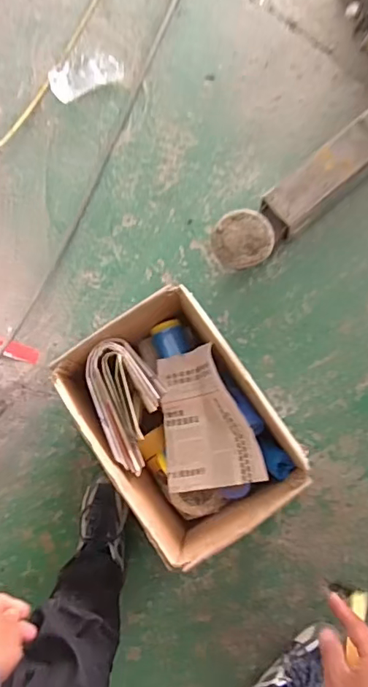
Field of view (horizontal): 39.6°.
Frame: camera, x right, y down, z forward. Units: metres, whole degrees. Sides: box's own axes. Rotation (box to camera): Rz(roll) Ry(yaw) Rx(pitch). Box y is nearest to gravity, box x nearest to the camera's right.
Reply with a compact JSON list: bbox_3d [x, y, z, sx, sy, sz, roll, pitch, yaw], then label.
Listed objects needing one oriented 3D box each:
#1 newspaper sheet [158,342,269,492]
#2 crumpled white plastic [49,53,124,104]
[{"bbox_3d":[0.034,0.141,0.973,0.203,0.063,0.265,-22,74,35],"label":"newspaper sheet"},{"bbox_3d":[-0.253,-0.689,1.296,0.182,0.033,0.108,-26,82,0],"label":"crumpled white plastic"}]

